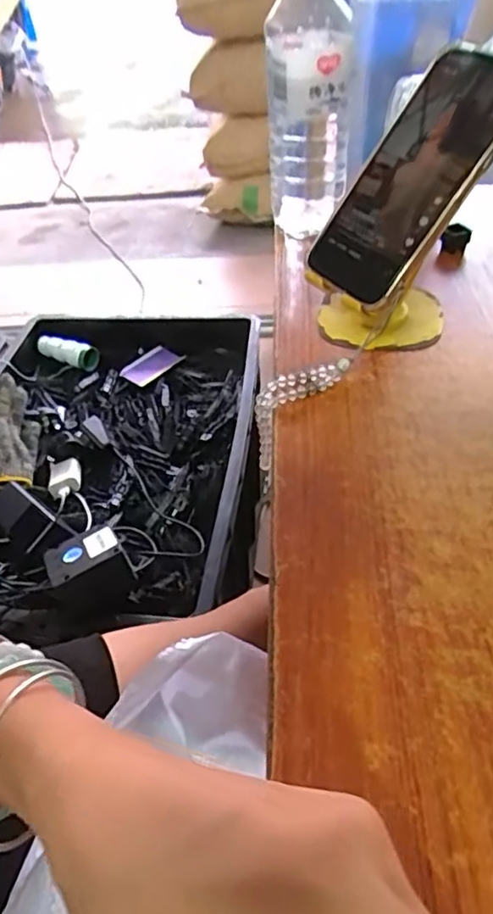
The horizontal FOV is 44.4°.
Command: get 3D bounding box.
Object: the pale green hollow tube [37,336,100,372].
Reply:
[{"bbox_3d":[-0.308,-0.179,1.031,0.111,0.037,0.033,16,48,21],"label":"pale green hollow tube"}]

